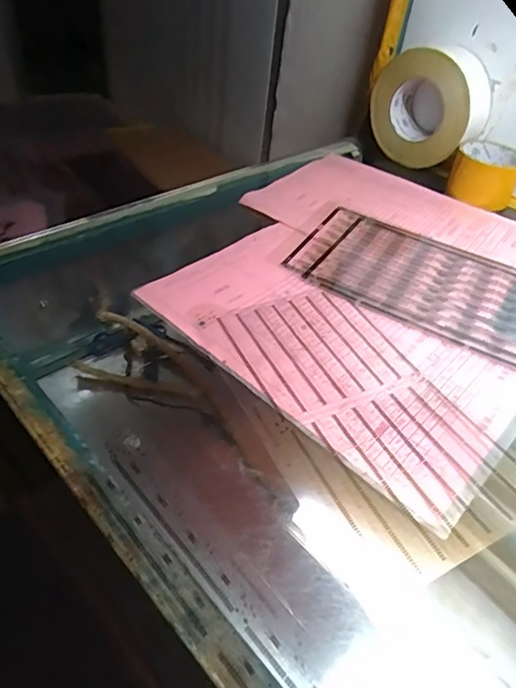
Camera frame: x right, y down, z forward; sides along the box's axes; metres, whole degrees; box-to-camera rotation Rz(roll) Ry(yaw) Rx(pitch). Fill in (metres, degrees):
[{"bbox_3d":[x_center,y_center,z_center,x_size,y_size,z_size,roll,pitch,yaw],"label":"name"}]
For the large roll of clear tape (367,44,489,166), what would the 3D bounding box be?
[{"bbox_3d":[0.217,-0.307,0.656,0.145,0.131,0.076,36,51,26],"label":"large roll of clear tape"}]

